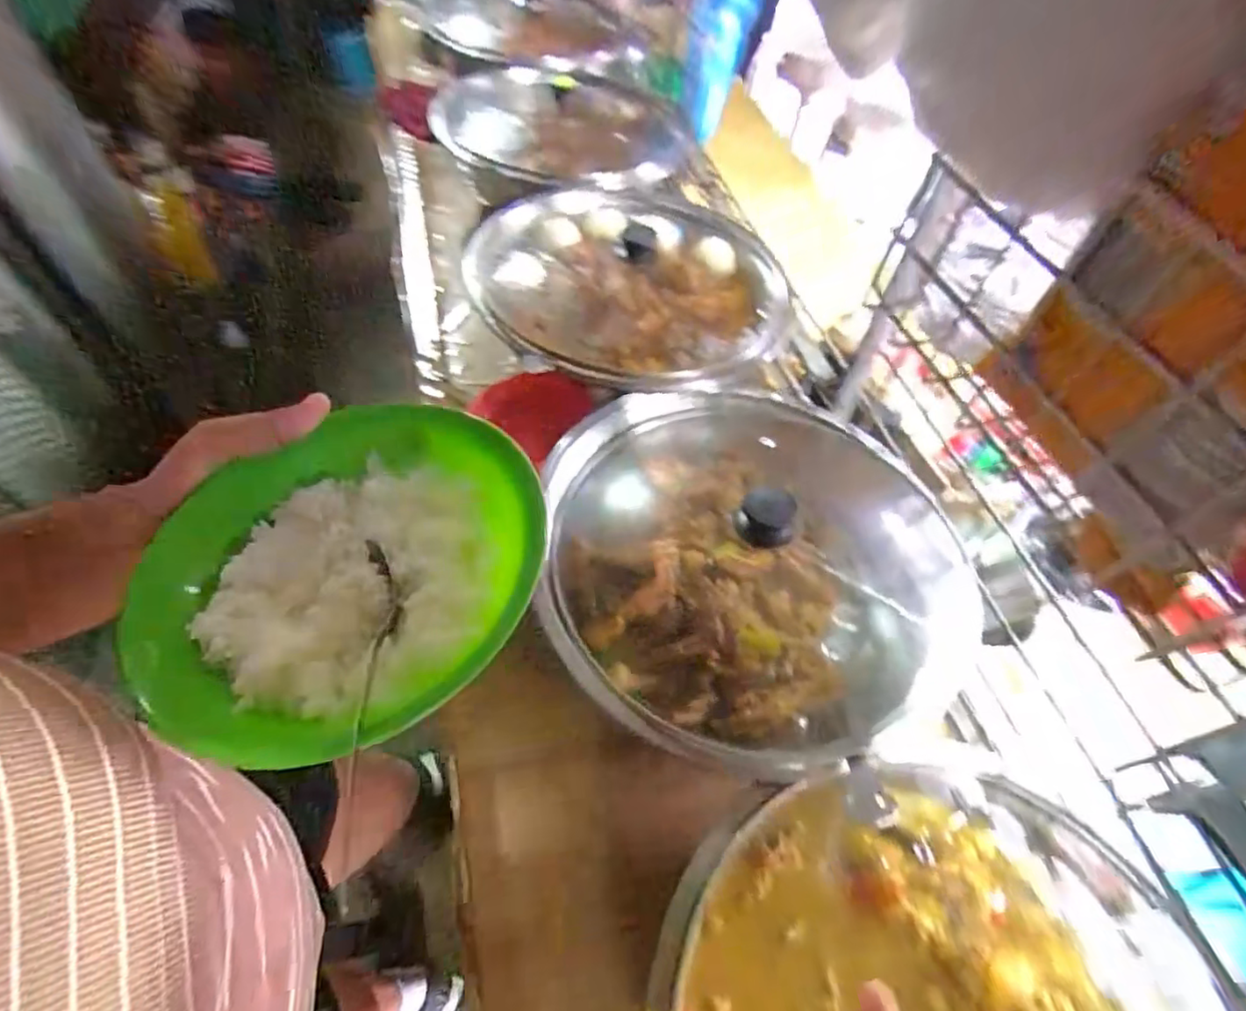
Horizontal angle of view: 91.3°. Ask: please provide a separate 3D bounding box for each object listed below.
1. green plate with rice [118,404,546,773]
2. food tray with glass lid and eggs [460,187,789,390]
[{"bbox_3d":[-0.125,0.022,0.268,0.173,0.034,0.168,1,60,-1],"label":"green plate with rice"},{"bbox_3d":[0.009,-0.230,0.638,0.315,0.102,0.322,-25,64,-15],"label":"food tray with glass lid and eggs"}]

